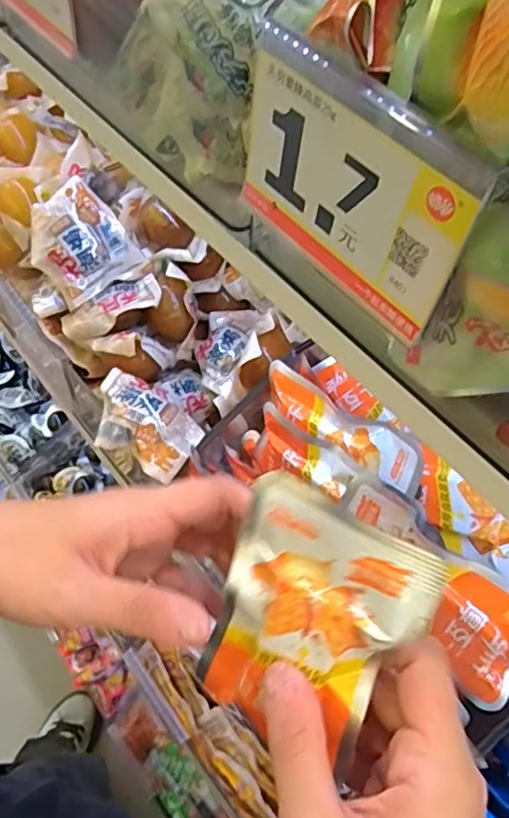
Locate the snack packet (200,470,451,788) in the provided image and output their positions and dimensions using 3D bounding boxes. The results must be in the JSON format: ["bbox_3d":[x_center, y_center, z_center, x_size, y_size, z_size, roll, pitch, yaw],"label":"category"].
[{"bbox_3d":[0.018,0.077,0.211,0.067,0.093,0.012,26,21,23],"label":"snack packet"}]

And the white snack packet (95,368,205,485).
[{"bbox_3d":[-0.069,0.007,0.366,0.072,0.020,0.048,28,58,14],"label":"white snack packet"}]

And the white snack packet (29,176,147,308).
[{"bbox_3d":[-0.119,-0.114,0.409,0.063,0.018,0.069,-39,103,-14],"label":"white snack packet"}]

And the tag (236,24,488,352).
[{"bbox_3d":[0.030,-0.068,0.190,0.009,0.061,0.086,-32,64,-24],"label":"tag"}]

